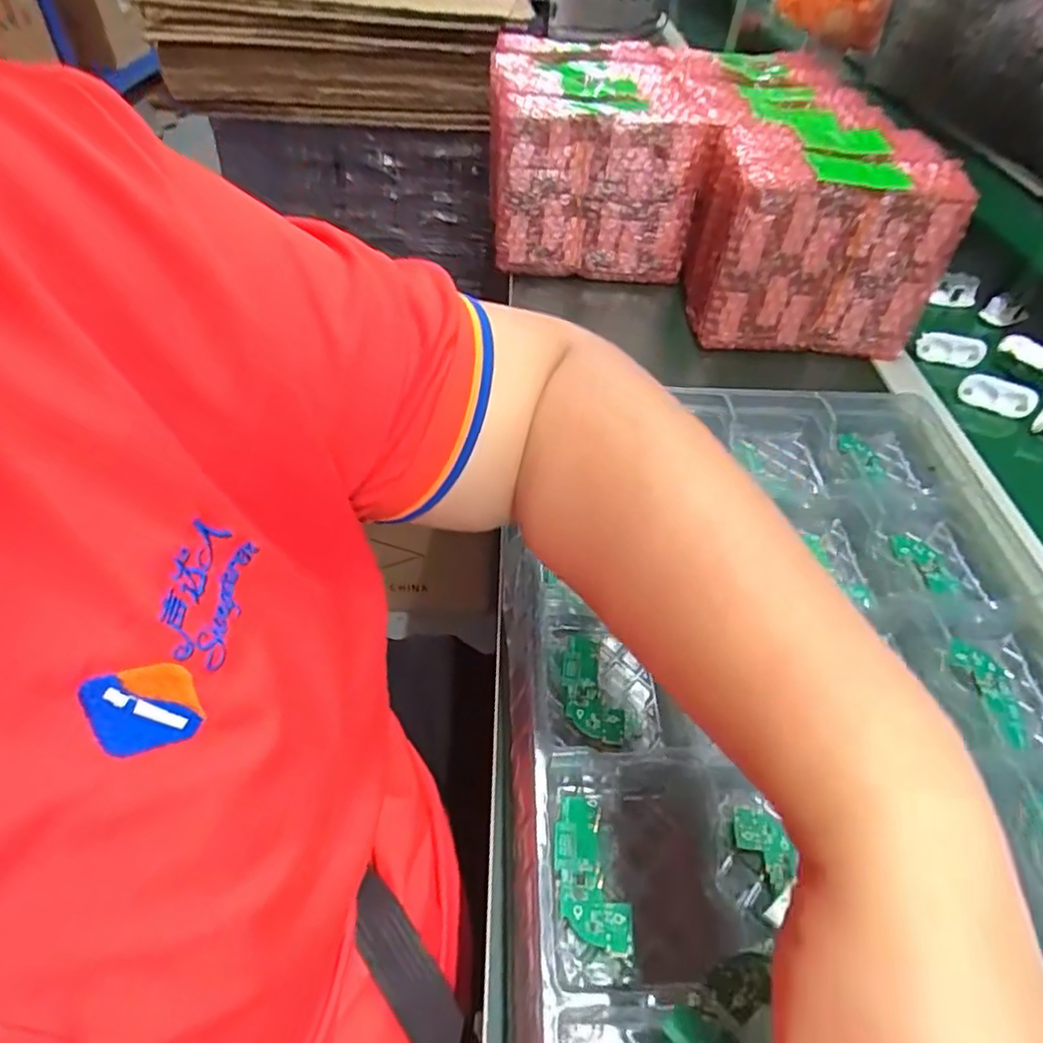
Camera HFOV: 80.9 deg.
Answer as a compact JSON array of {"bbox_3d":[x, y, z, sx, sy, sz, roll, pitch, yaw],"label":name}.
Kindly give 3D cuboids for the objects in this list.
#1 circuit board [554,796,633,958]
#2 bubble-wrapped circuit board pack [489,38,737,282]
[{"bbox_3d":[0.030,0.156,0.274,0.028,0.004,0.063,-2,49,-7],"label":"circuit board"},{"bbox_3d":[0.090,-0.416,0.690,0.239,0.147,0.285,5,49,-1],"label":"bubble-wrapped circuit board pack"}]

